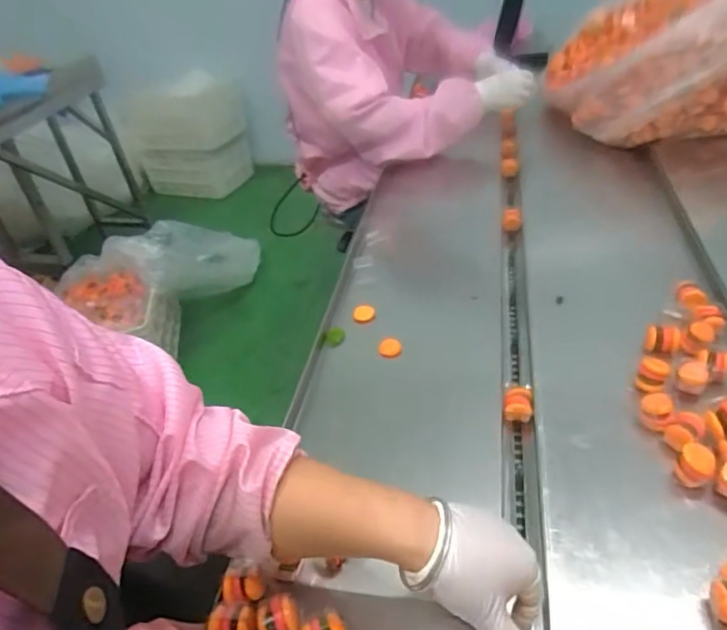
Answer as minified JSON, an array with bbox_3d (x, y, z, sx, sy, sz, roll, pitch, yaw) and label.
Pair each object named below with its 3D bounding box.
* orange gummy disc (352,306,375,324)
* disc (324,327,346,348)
[{"bbox_3d":[0.000,0.000,0.773,0.033,0.025,0.011,2,35,14],"label":"orange gummy disc"},{"bbox_3d":[-0.039,0.030,0.750,0.028,0.031,0.010,-10,34,-4],"label":"disc"}]

